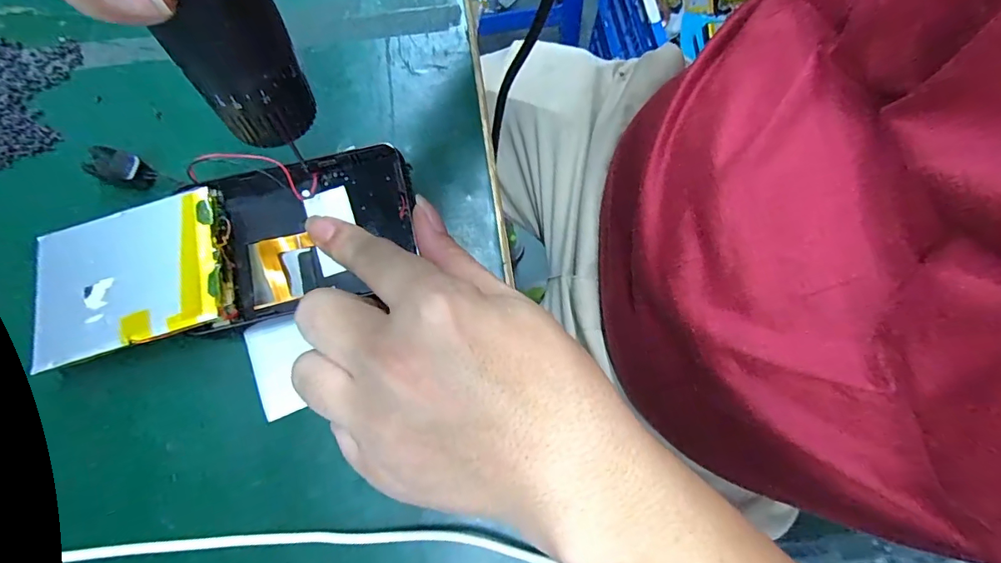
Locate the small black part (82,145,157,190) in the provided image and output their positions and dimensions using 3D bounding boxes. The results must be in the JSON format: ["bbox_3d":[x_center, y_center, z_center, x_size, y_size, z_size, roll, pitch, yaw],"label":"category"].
[{"bbox_3d":[-0.179,-0.053,0.219,0.031,0.010,0.016,16,77,2],"label":"small black part"}]

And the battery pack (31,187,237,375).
[{"bbox_3d":[-0.155,-0.003,0.196,0.082,0.004,0.061,-16,72,1],"label":"battery pack"}]

